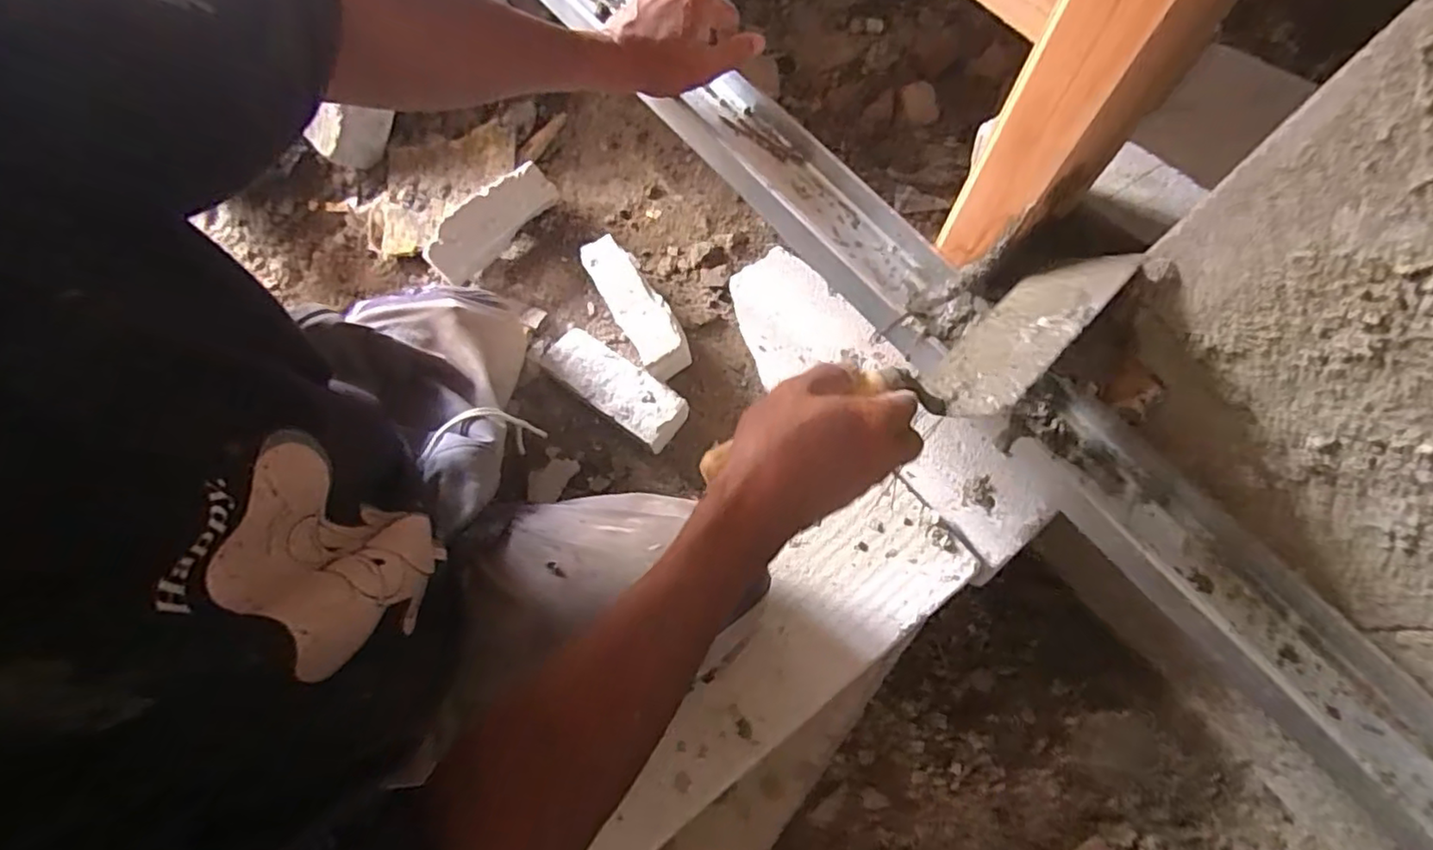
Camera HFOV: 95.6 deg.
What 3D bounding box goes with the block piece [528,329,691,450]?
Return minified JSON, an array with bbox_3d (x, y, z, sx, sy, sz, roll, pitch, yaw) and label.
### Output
[{"bbox_3d":[-0.143,-0.054,0.852,0.221,0.048,0.080,35,76,12],"label":"block piece"}]

